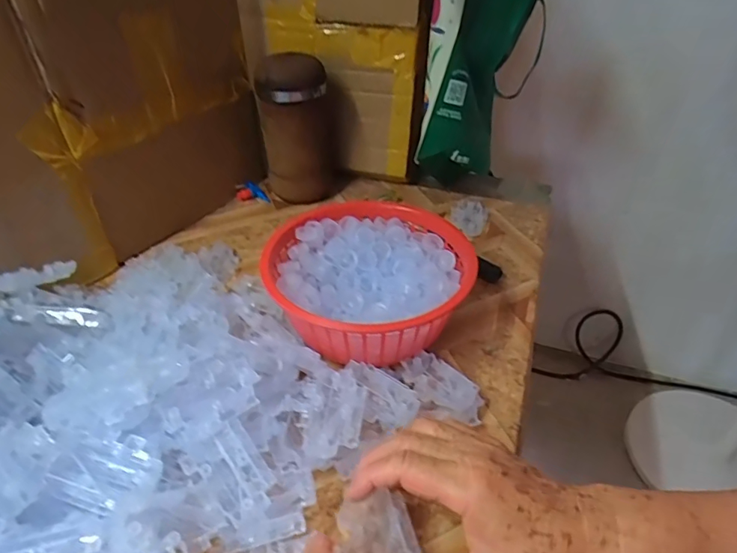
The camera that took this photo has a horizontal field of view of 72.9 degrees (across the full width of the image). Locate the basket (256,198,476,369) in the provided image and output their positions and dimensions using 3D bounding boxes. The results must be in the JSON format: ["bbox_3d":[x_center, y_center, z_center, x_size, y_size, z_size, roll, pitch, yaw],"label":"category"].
[{"bbox_3d":[-0.001,0.004,0.471,0.185,0.069,0.197,-10,40,-15],"label":"basket"}]

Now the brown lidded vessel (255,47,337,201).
[{"bbox_3d":[-0.090,-0.188,0.643,0.079,0.168,0.071,6,38,5],"label":"brown lidded vessel"}]

